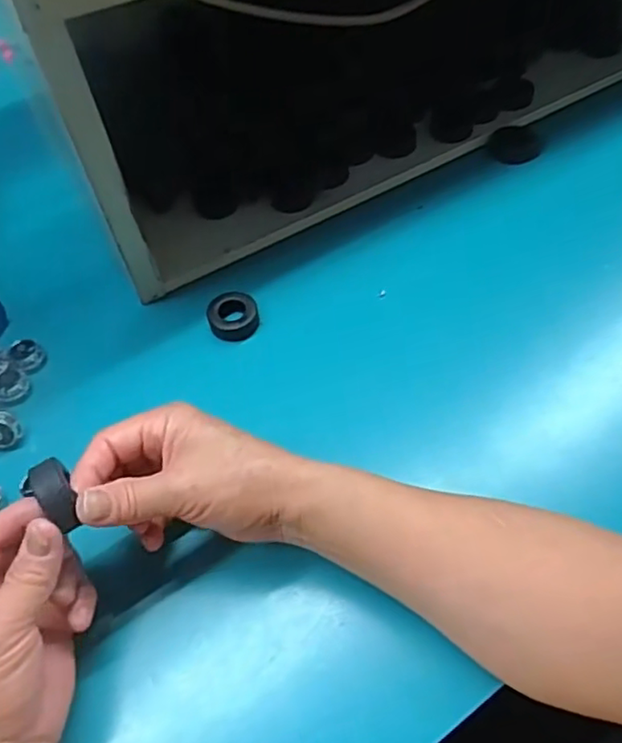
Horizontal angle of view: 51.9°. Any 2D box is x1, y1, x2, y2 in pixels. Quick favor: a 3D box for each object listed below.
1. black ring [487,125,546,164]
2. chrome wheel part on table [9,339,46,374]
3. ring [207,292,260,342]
[{"bbox_3d":[0.192,-0.213,0.599,0.048,0.010,0.041,-29,61,-16],"label":"black ring"},{"bbox_3d":[-0.205,-0.011,0.461,0.023,0.013,0.024,-1,57,1],"label":"chrome wheel part on table"},{"bbox_3d":[-0.059,-0.043,0.480,0.036,0.017,0.034,-1,57,1],"label":"ring"}]

